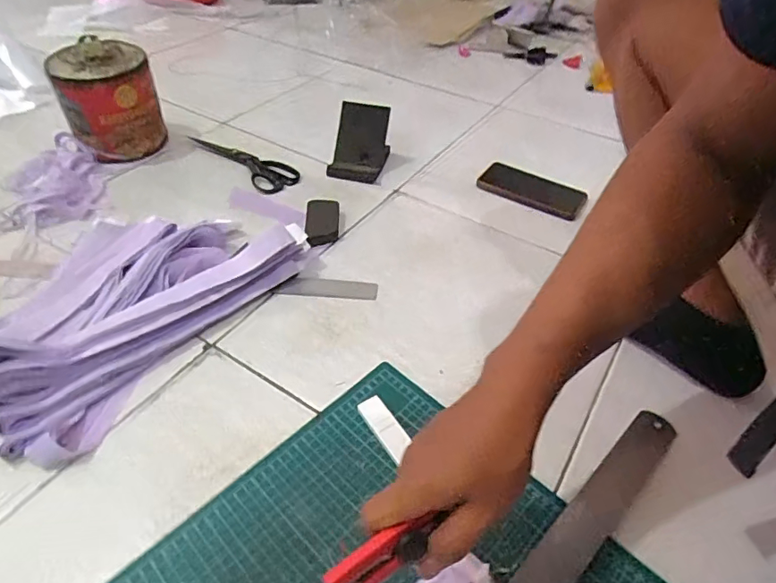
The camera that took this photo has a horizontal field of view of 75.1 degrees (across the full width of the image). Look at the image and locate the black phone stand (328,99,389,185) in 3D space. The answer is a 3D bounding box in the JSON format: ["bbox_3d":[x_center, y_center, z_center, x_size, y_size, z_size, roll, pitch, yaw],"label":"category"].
[{"bbox_3d":[-0.048,-0.256,0.856,0.087,0.086,0.112,10,45,7],"label":"black phone stand"}]

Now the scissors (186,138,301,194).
[{"bbox_3d":[-0.245,-0.234,0.872,0.230,0.019,0.085,35,53,27],"label":"scissors"}]

